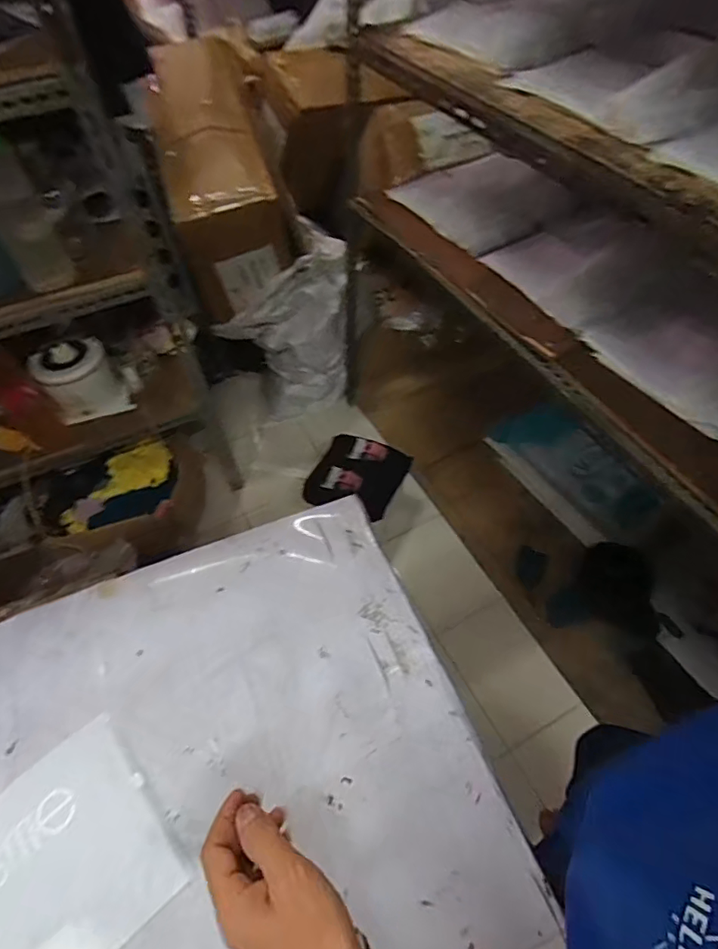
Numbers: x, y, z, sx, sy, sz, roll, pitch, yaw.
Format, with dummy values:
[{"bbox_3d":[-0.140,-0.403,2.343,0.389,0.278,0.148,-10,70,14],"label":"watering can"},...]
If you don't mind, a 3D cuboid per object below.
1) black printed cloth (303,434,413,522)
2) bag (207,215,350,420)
[{"bbox_3d":[-0.004,0.008,1.460,0.229,0.074,0.233,19,57,18],"label":"black printed cloth"},{"bbox_3d":[-0.211,-0.445,1.643,0.386,0.513,0.203,-6,53,0],"label":"bag"}]

